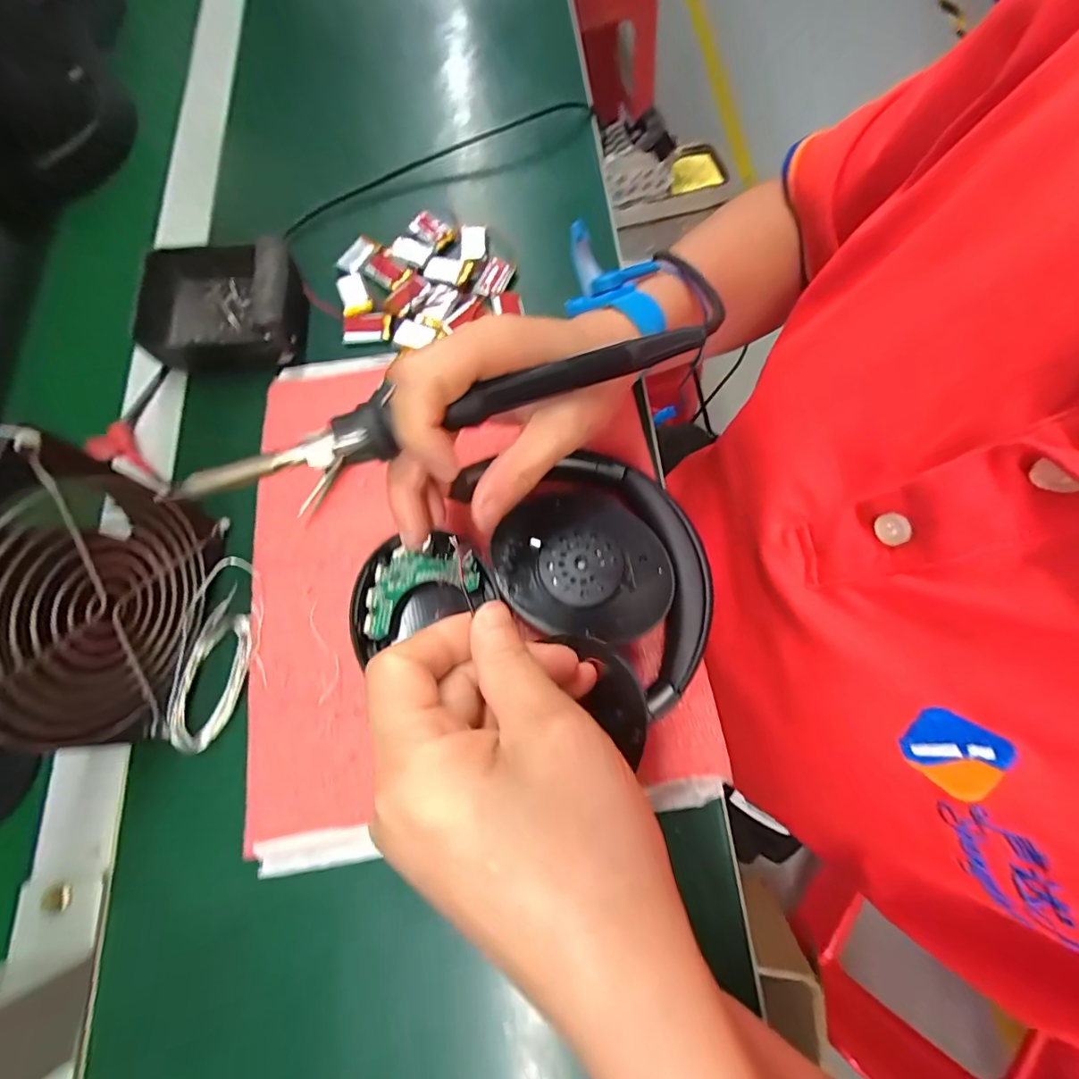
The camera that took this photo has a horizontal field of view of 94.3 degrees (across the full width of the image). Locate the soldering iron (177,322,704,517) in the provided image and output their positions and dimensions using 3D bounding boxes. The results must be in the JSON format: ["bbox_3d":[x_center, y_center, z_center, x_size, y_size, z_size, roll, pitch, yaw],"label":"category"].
[{"bbox_3d":[-0.033,-0.048,0.192,0.203,0.016,0.023,-19,72,-5],"label":"soldering iron"}]

